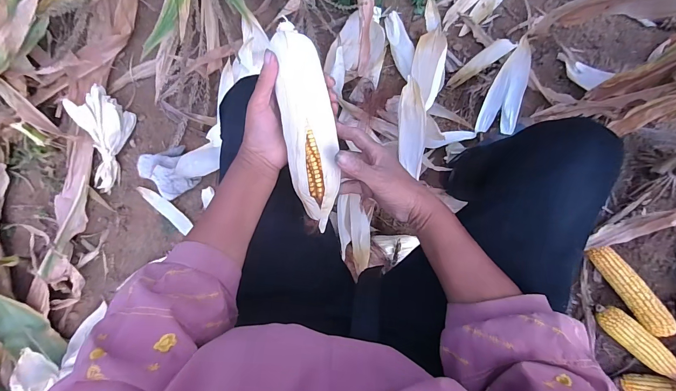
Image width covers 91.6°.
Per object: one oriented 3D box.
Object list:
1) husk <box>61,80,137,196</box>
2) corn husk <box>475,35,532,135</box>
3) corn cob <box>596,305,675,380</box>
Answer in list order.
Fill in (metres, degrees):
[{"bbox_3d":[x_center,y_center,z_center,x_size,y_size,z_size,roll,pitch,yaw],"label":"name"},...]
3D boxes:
[{"bbox_3d":[-0.619,-0.146,0.874,0.115,0.097,0.272,10,109,5],"label":"husk"},{"bbox_3d":[0.372,-0.234,0.716,0.080,0.014,0.192,28,109,41],"label":"corn husk"},{"bbox_3d":[0.621,0.303,0.674,0.179,0.043,0.056,43,92,4],"label":"corn cob"}]

